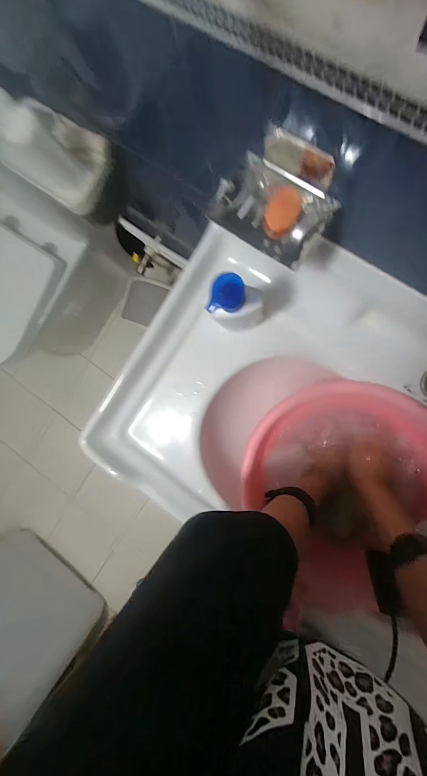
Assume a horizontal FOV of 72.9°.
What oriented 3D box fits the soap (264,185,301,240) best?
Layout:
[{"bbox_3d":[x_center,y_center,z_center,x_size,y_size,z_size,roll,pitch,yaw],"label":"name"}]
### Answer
[{"bbox_3d":[0.073,-0.188,0.310,0.034,0.017,0.046,22,95,9],"label":"soap"}]

